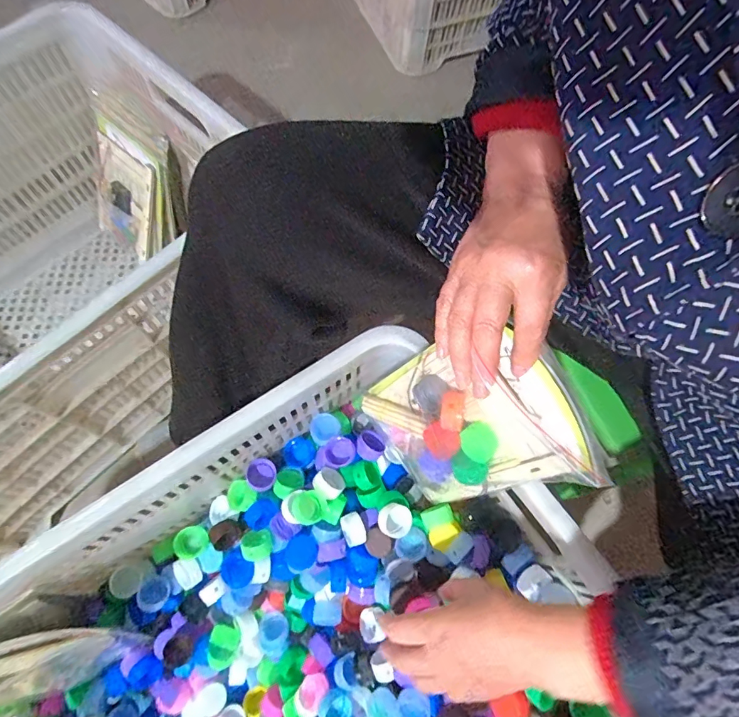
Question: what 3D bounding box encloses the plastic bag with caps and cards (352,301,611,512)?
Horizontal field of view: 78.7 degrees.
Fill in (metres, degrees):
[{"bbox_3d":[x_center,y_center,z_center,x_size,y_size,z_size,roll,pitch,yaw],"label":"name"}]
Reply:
[{"bbox_3d":[0.077,0.058,0.399,0.050,0.221,0.138,-14,77,-43],"label":"plastic bag with caps and cards"}]

